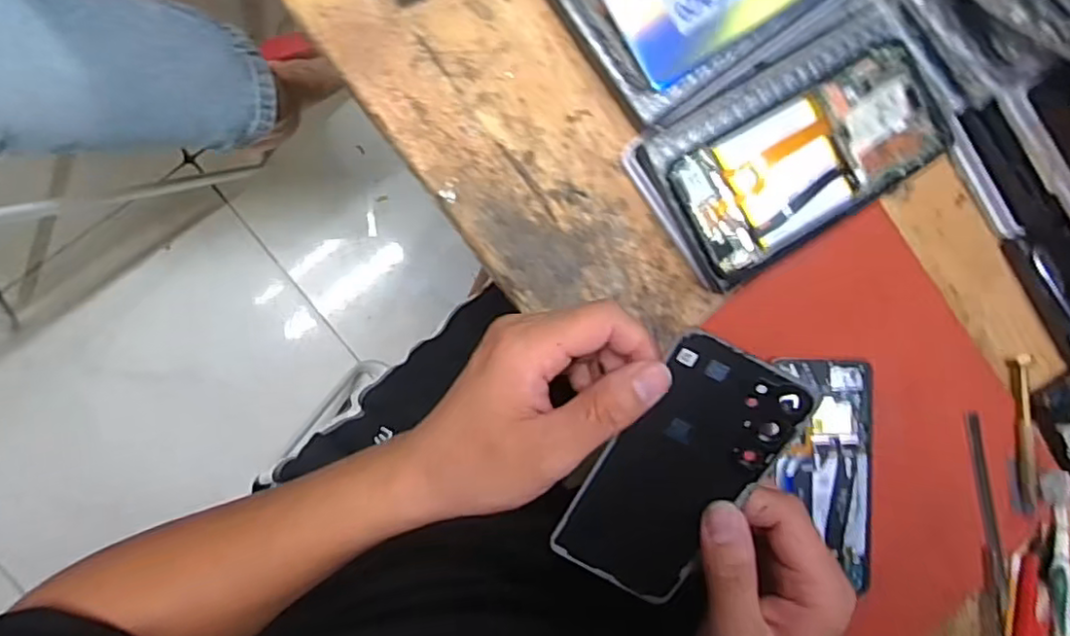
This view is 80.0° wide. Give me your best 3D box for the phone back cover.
[{"bbox_3d":[0.065,0.074,0.297,0.064,0.004,0.139,29,115,5],"label":"phone back cover"}]

